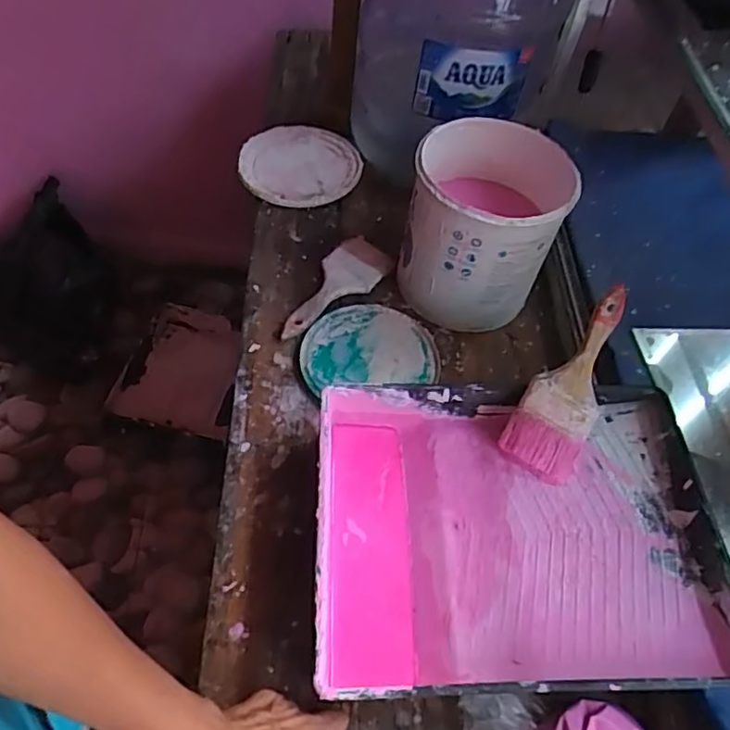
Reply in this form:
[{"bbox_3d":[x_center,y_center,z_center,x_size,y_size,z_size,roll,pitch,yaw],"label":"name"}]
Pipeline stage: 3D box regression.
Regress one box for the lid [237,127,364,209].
[{"bbox_3d":[-0.097,-0.295,0.909,0.170,0.024,0.165,3,53,-4],"label":"lid"}]

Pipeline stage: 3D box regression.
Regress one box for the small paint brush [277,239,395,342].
[{"bbox_3d":[-0.038,-0.098,0.777,0.073,0.016,0.193,31,56,16],"label":"small paint brush"}]

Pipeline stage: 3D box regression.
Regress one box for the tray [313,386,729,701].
[{"bbox_3d":[0.132,0.153,0.567,0.349,0.066,0.272,2,53,-5],"label":"tray"}]

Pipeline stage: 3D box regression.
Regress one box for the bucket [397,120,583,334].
[{"bbox_3d":[0.140,-0.167,0.737,0.169,0.170,0.169,3,53,-4],"label":"bucket"}]

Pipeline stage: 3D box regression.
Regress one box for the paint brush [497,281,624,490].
[{"bbox_3d":[0.207,0.015,0.613,0.071,0.023,0.202,26,83,17],"label":"paint brush"}]

